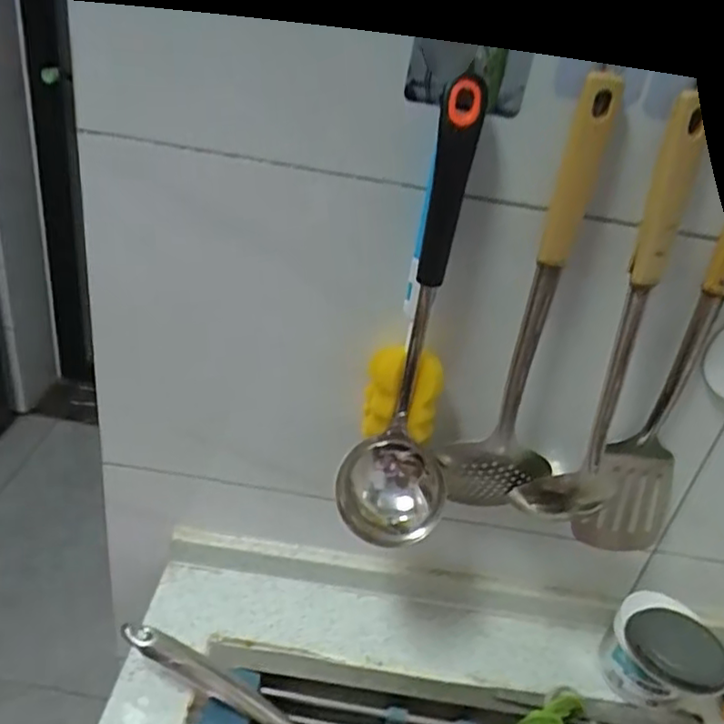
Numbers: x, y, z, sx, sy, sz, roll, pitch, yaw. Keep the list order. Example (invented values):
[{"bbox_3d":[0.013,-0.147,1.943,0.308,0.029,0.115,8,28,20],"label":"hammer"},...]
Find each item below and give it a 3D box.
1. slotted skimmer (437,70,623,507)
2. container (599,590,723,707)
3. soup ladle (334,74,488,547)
[{"bbox_3d":[0.124,-0.019,0.480,0.079,0.332,0.068,19,36,16],"label":"slotted skimmer"},{"bbox_3d":[0.265,0.267,0.590,0.090,0.098,0.084,5,34,-4],"label":"container"},{"bbox_3d":[0.042,-0.017,0.459,0.079,0.313,0.103,13,35,8],"label":"soup ladle"}]

